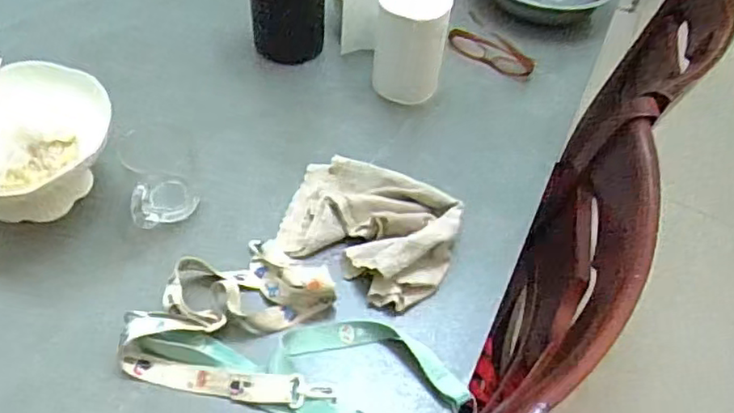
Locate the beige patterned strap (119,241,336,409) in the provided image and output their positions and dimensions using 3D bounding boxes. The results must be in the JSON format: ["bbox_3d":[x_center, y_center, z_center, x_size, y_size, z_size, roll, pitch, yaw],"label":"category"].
[{"bbox_3d":[-0.128,0.101,0.594,0.190,0.033,0.168,1,52,-4],"label":"beige patterned strap"}]

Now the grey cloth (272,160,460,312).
[{"bbox_3d":[0.000,0.017,0.670,0.191,0.043,0.140,27,54,15],"label":"grey cloth"}]

